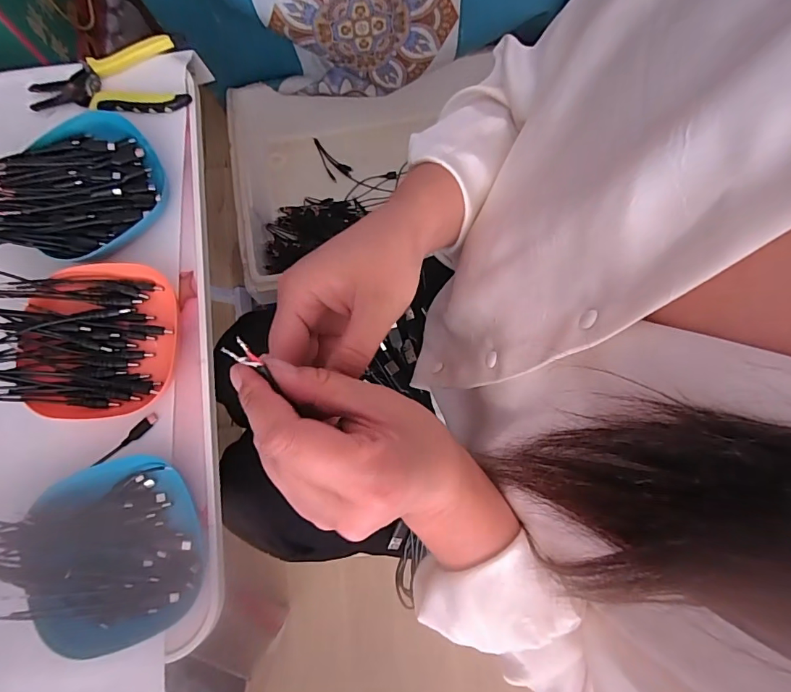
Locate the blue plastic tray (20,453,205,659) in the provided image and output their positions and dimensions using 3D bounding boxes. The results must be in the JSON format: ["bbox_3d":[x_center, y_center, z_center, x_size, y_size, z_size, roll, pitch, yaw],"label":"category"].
[{"bbox_3d":[-0.228,0.167,0.365,0.121,0.027,0.138,-20,78,-4],"label":"blue plastic tray"}]

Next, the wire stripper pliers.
[{"bbox_3d":[-0.304,-0.271,0.475,0.156,0.016,0.087,-19,78,-3],"label":"wire stripper pliers"}]

